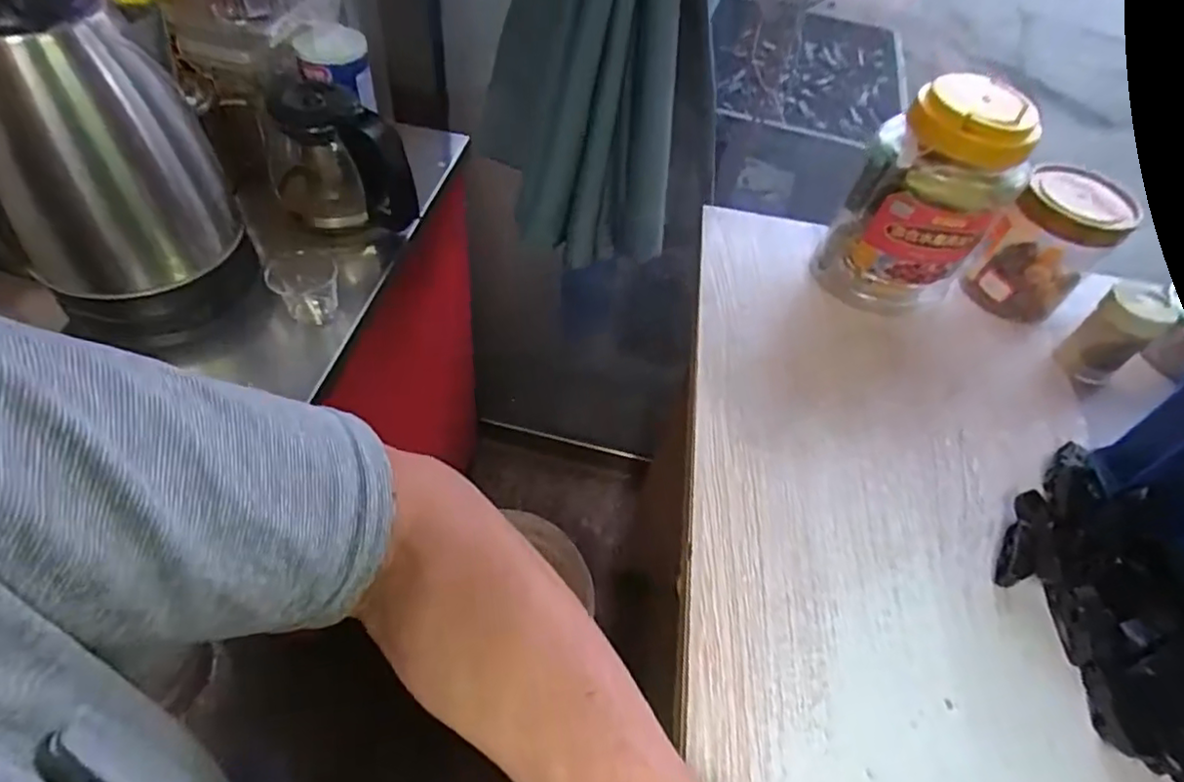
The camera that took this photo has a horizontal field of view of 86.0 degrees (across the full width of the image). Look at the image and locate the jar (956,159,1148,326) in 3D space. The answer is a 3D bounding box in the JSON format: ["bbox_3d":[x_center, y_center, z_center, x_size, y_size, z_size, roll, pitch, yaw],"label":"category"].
[{"bbox_3d":[0.382,-0.127,0.535,0.079,0.112,0.098,32,54,19],"label":"jar"}]

